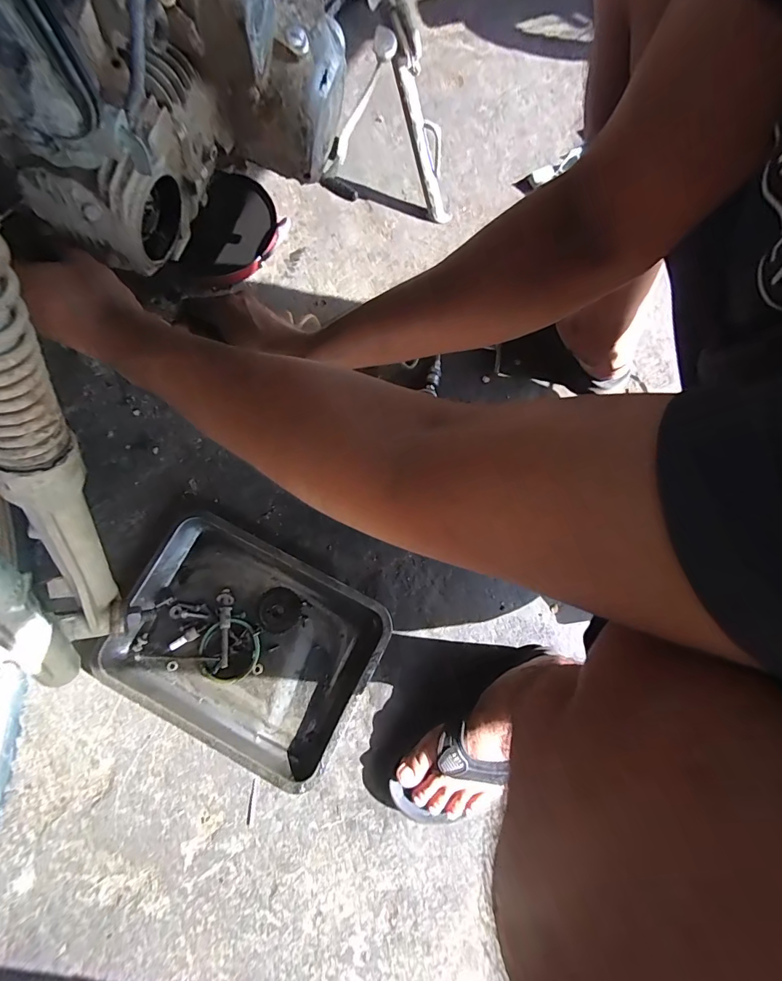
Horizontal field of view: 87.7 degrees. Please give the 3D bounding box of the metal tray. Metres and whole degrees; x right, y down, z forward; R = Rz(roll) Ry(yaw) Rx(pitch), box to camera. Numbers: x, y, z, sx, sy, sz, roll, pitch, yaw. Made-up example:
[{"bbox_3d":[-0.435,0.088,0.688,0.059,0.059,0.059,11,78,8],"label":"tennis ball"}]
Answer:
[{"bbox_3d":[-0.197,0.205,0.553,0.334,0.047,0.241,27,77,6],"label":"metal tray"}]

